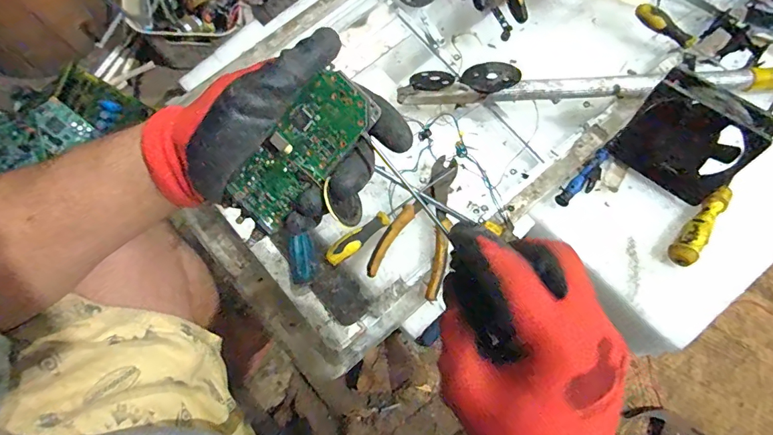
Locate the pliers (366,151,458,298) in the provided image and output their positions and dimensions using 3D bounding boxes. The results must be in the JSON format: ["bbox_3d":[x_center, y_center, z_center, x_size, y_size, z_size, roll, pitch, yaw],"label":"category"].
[{"bbox_3d":[0.045,0.003,0.506,0.084,0.023,0.168,19,78,5],"label":"pliers"}]

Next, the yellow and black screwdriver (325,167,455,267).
[{"bbox_3d":[0.007,-0.003,0.508,0.183,0.024,0.021,-36,79,-7],"label":"yellow and black screwdriver"}]

